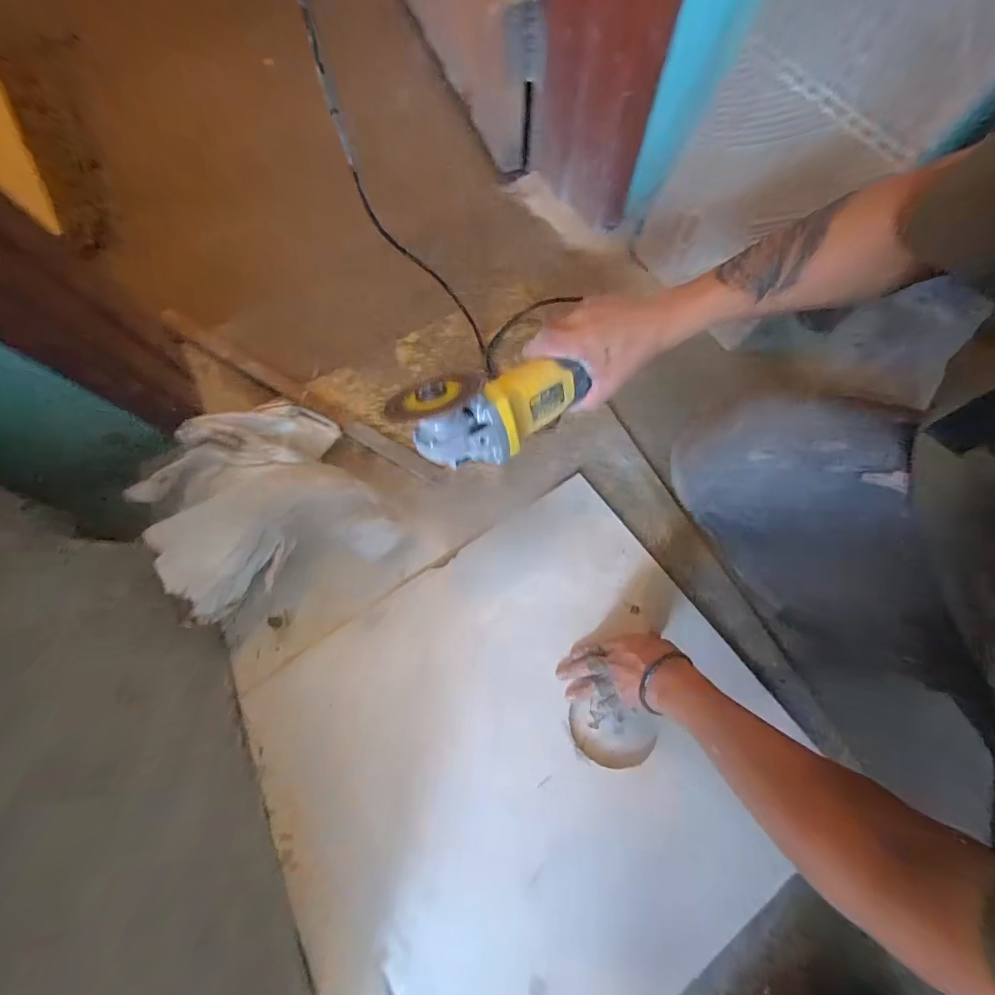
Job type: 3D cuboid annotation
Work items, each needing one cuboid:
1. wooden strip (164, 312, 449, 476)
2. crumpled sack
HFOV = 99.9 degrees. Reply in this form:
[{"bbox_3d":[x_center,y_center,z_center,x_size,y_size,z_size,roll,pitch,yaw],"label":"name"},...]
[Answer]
[{"bbox_3d":[-0.341,-0.179,0.706,0.583,0.024,0.031,31,77,9],"label":"wooden strip"},{"bbox_3d":[-0.322,0.004,0.606,0.292,0.111,0.257,-25,75,-6],"label":"crumpled sack"}]

